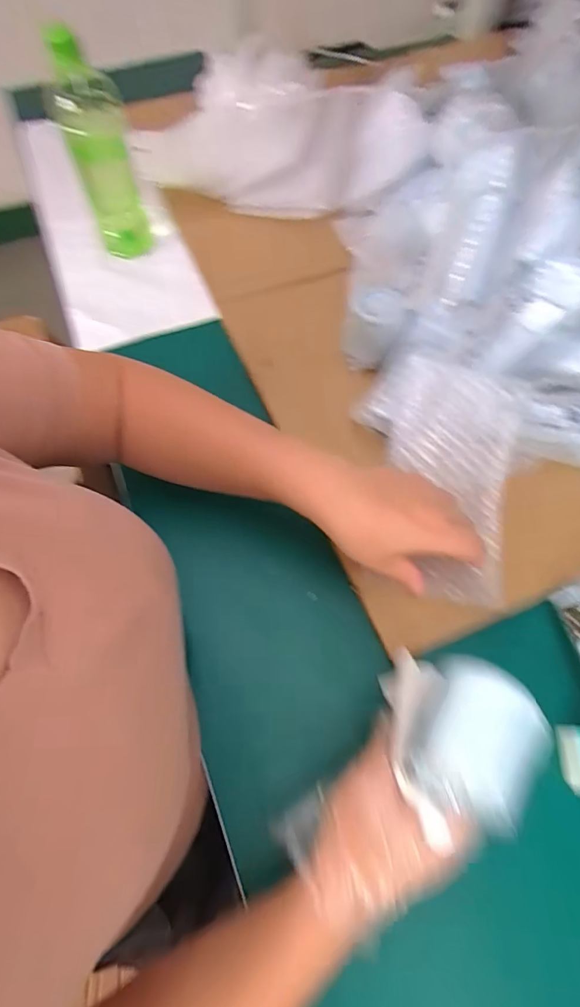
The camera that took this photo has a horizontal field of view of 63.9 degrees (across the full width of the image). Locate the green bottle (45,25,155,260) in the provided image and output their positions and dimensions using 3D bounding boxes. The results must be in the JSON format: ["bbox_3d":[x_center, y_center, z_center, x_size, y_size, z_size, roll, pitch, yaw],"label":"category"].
[{"bbox_3d":[-0.206,-0.383,0.515,0.061,0.208,0.060,-10,66,-6],"label":"green bottle"}]

